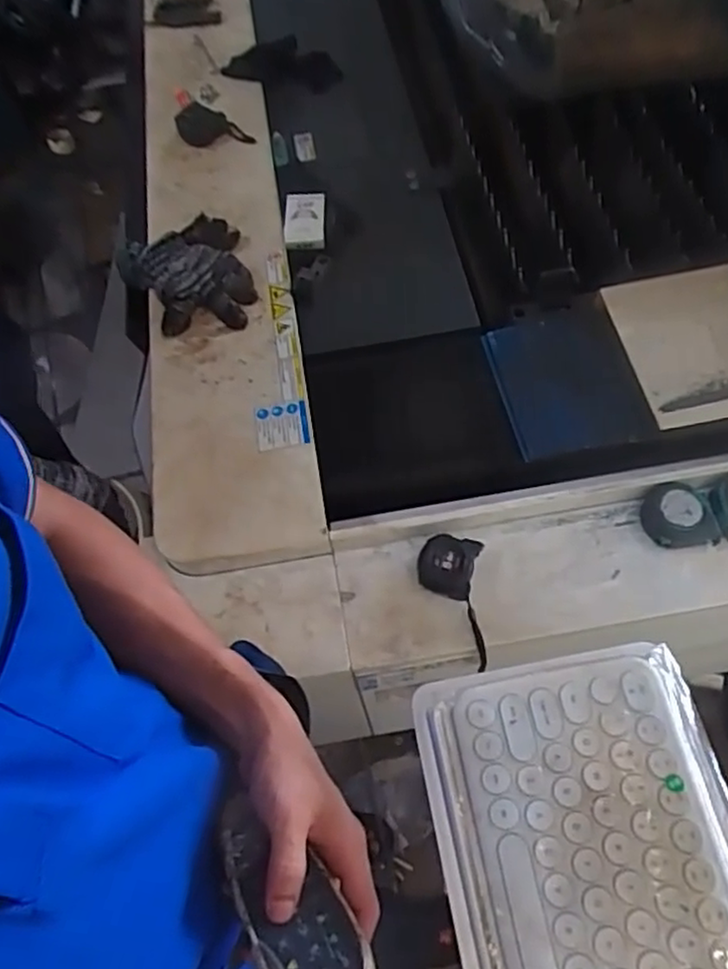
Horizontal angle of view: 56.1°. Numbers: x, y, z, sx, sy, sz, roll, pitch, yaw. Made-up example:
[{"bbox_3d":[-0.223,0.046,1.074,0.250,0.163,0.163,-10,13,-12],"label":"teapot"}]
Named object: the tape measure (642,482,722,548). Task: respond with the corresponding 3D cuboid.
[{"bbox_3d":[0.372,0.038,0.808,0.076,0.047,0.072,-5,62,1],"label":"tape measure"}]

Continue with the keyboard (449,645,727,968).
[{"bbox_3d":[0.146,0.241,0.364,0.144,0.019,0.282,-10,62,-1],"label":"keyboard"}]

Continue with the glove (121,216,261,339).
[{"bbox_3d":[-0.249,-0.296,0.967,0.167,0.049,0.205,-21,63,-7],"label":"glove"}]

